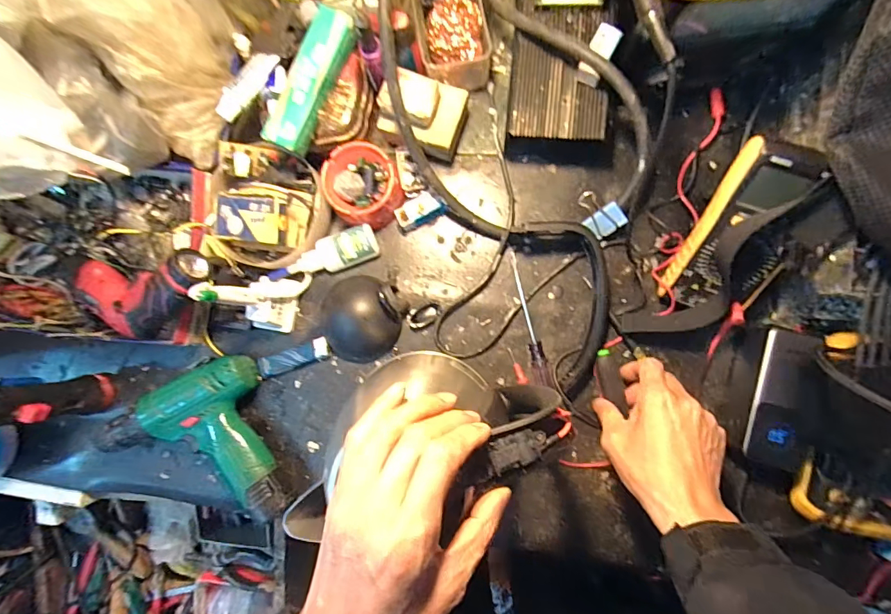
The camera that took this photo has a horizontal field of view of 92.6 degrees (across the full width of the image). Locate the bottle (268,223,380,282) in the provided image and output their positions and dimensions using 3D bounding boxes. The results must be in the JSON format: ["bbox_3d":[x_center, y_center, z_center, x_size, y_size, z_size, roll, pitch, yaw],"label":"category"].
[{"bbox_3d":[-0.138,-0.056,0.478,0.123,0.021,0.036,-19,87,3],"label":"bottle"}]

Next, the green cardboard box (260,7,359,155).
[{"bbox_3d":[-0.136,-0.225,0.438,0.044,0.047,0.141,27,90,5],"label":"green cardboard box"}]

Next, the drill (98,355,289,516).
[{"bbox_3d":[-0.275,0.158,0.467,0.176,0.046,0.169,-19,87,3],"label":"drill"}]

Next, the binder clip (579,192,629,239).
[{"bbox_3d":[0.164,-0.099,0.458,0.038,0.026,0.054,-43,86,2],"label":"binder clip"}]

